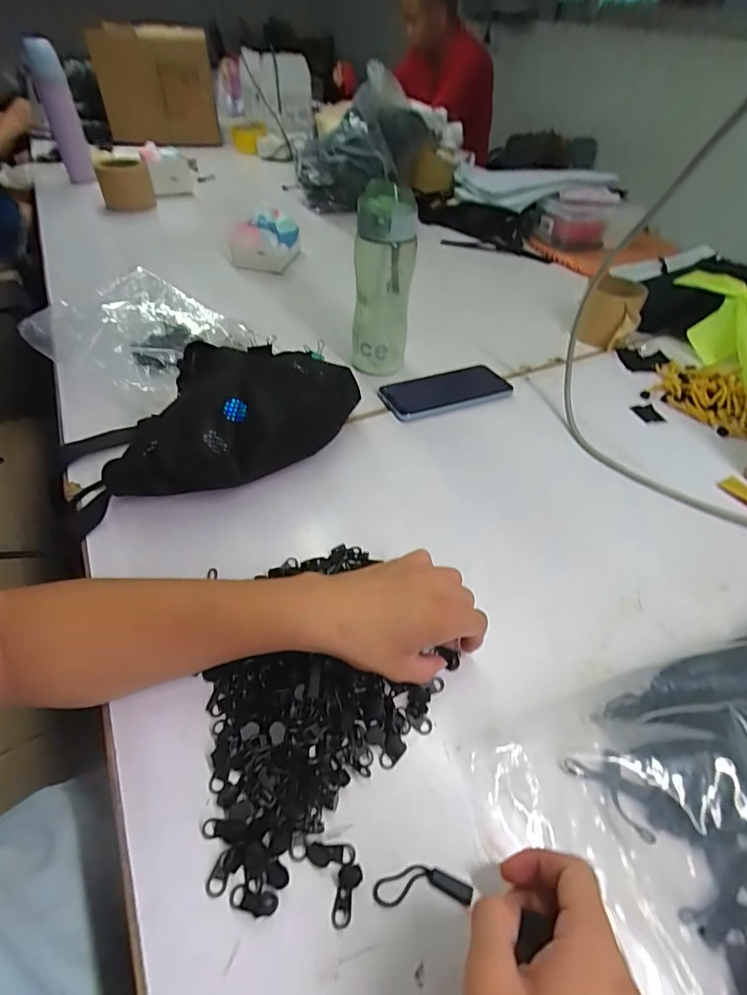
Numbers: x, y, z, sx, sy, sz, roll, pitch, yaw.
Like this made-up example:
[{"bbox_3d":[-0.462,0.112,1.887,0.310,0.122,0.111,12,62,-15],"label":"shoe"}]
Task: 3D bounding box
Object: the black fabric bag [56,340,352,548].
[{"bbox_3d":[-0.155,-0.079,0.454,0.295,0.101,0.143,-15,51,-18],"label":"black fabric bag"}]

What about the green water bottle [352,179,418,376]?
[{"bbox_3d":[0.011,-0.253,0.559,0.071,0.202,0.061,6,48,1],"label":"green water bottle"}]

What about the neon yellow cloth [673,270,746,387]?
[{"bbox_3d":[0.545,-0.269,0.714,0.118,0.051,0.299,15,48,9],"label":"neon yellow cloth"}]

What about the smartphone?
[{"bbox_3d":[0.095,-0.137,0.588,0.166,0.009,0.082,-14,51,-17],"label":"smartphone"}]

